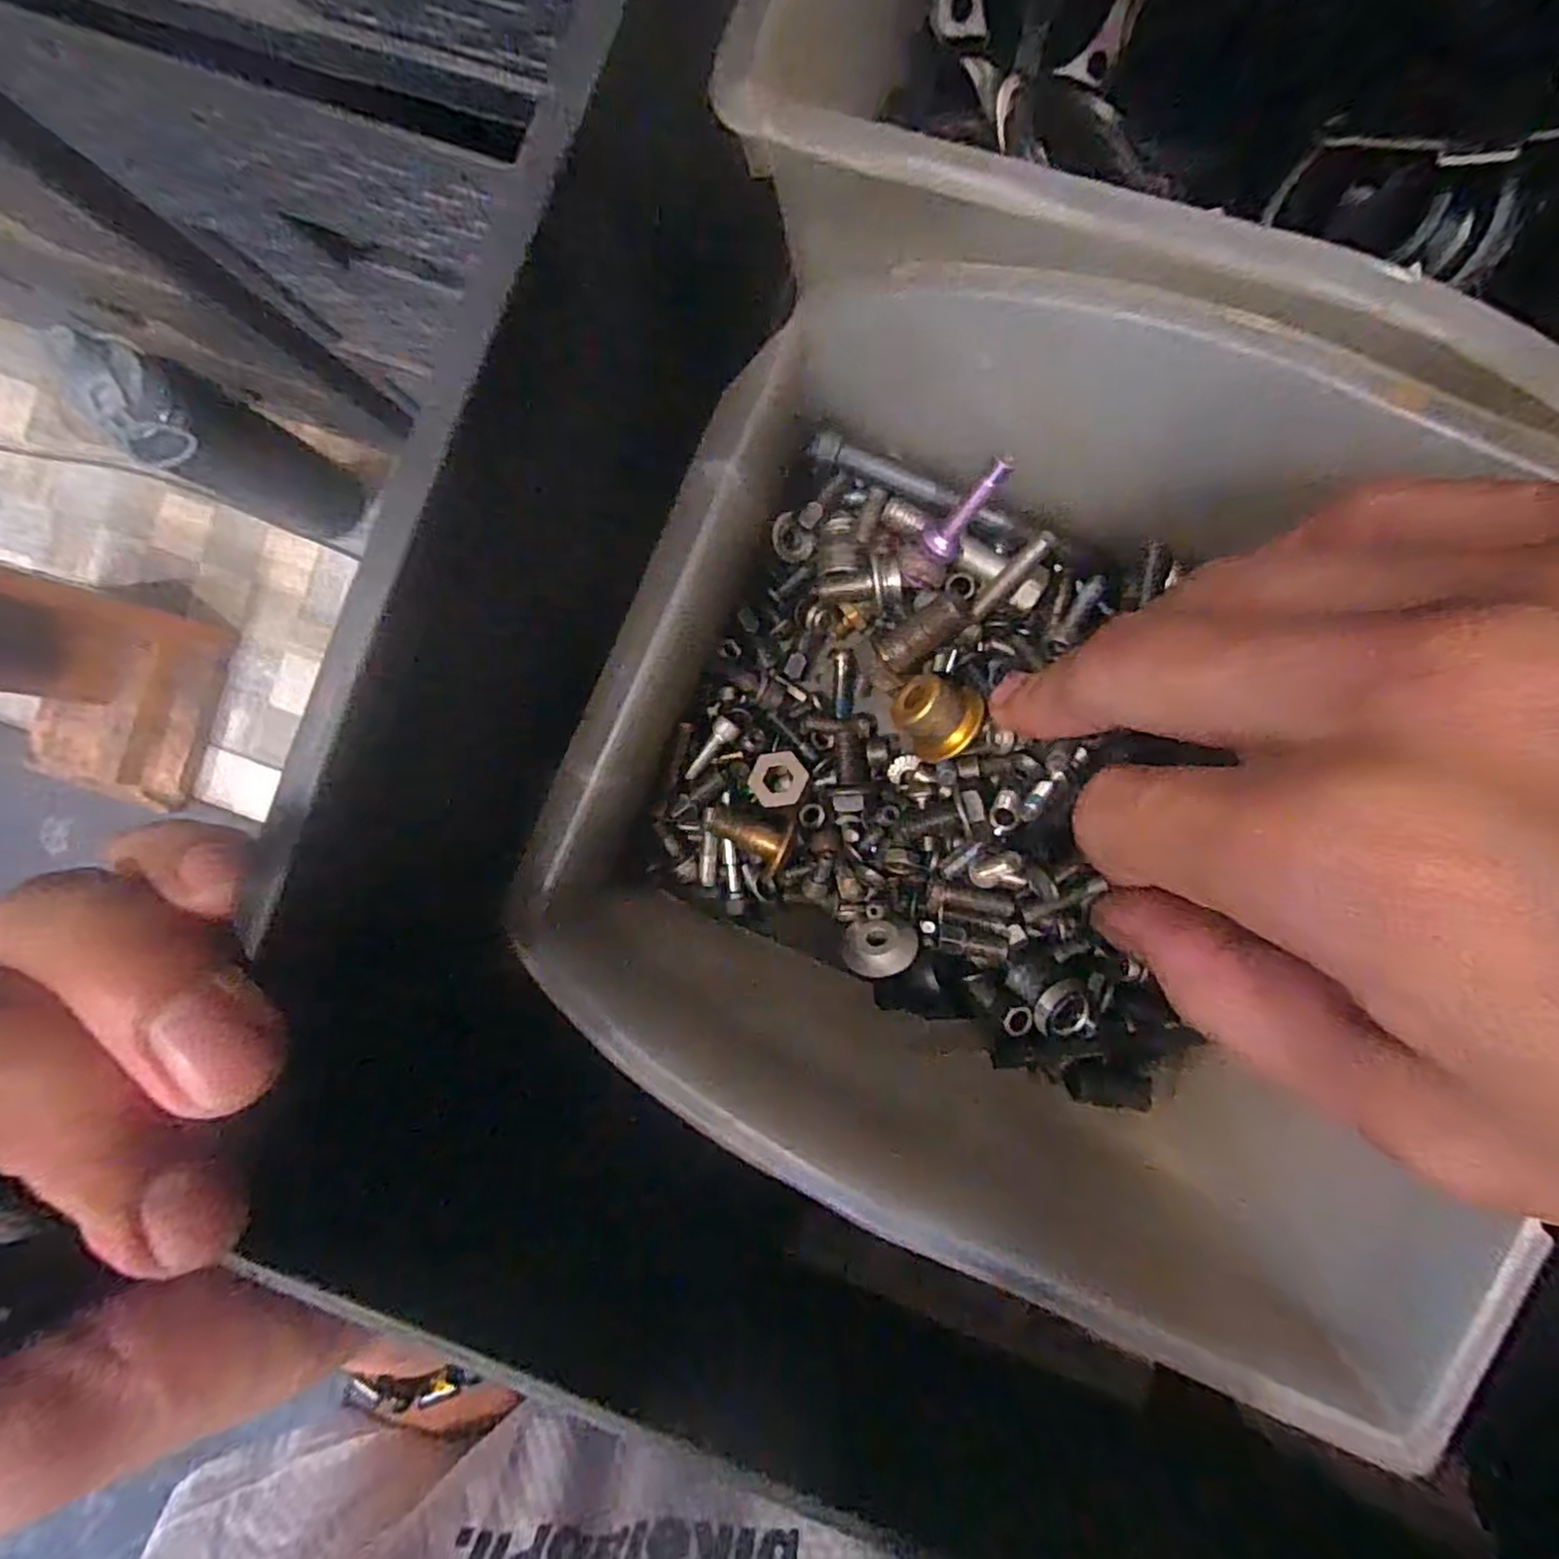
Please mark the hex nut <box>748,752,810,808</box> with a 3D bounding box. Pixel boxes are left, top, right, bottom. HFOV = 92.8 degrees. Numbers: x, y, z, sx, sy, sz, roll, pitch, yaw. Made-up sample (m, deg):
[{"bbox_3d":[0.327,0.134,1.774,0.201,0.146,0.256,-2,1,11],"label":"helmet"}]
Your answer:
[{"bbox_3d":[0.000,0.000,0.213,0.016,0.005,0.016,0,91,5],"label":"hex nut"}]

